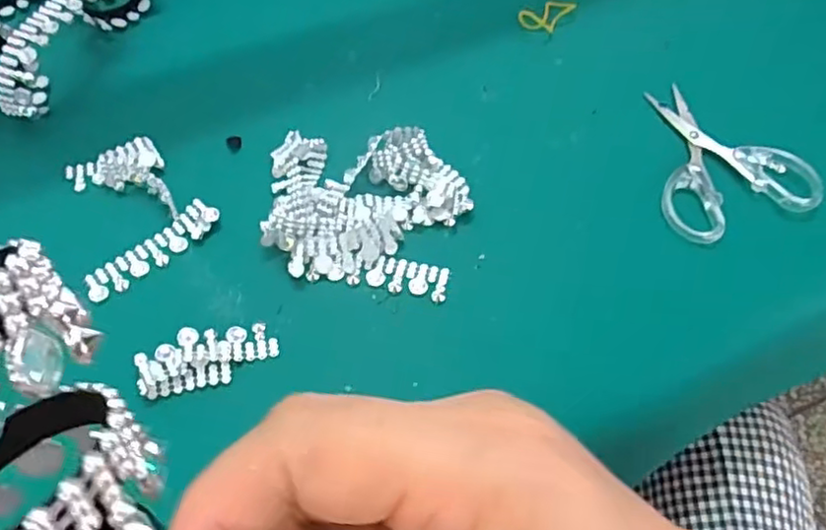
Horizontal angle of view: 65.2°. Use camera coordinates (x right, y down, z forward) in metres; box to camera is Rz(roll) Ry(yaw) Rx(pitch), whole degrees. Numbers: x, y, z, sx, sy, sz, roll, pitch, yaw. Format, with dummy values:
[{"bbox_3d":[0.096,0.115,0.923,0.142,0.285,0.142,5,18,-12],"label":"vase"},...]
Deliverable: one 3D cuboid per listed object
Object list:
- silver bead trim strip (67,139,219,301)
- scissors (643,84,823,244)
[{"bbox_3d":[-0.157,-0.035,0.366,0.073,0.012,0.092,-24,63,-14],"label":"silver bead trim strip"},{"bbox_3d":[0.175,-0.067,0.386,0.086,0.014,0.110,-16,62,-10],"label":"scissors"}]

